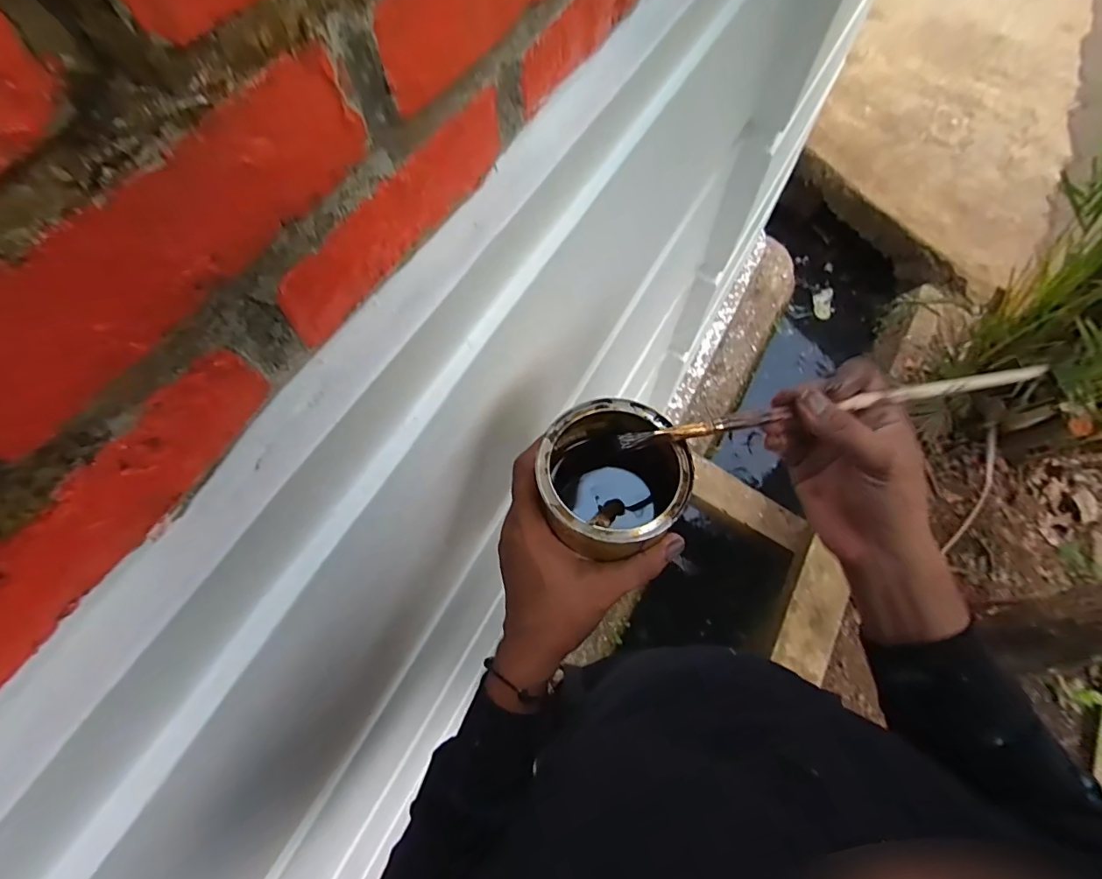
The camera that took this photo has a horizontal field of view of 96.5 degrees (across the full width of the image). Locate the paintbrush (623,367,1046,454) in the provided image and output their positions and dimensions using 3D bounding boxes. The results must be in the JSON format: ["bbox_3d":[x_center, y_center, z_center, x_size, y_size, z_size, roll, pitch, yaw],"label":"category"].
[{"bbox_3d":[0.192,-0.023,0.329,0.299,0.015,0.010,-9,66,-8],"label":"paintbrush"}]

